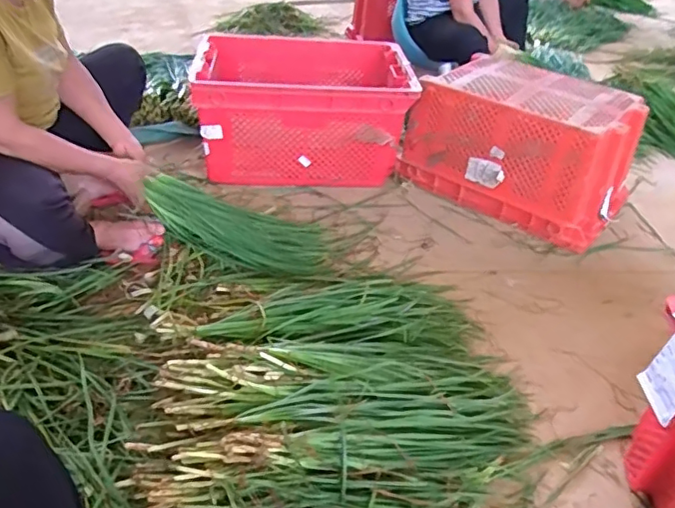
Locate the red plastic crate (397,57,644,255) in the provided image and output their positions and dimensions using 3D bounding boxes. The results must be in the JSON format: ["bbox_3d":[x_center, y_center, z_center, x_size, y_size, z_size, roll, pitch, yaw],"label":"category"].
[{"bbox_3d":[0.535,-0.320,1.637,0.576,0.313,0.385,28,43,27],"label":"red plastic crate"}]

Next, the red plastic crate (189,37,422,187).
[{"bbox_3d":[-0.103,-0.436,1.713,0.595,0.286,0.421,2,38,-5],"label":"red plastic crate"}]

